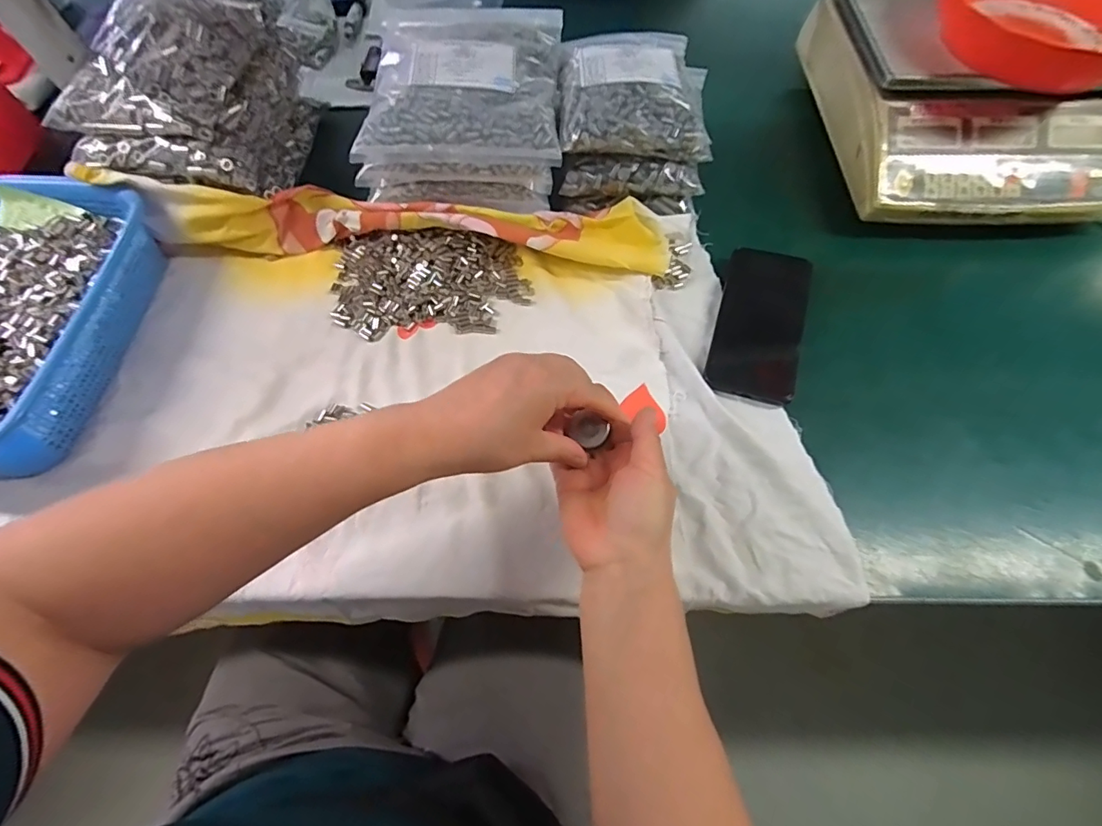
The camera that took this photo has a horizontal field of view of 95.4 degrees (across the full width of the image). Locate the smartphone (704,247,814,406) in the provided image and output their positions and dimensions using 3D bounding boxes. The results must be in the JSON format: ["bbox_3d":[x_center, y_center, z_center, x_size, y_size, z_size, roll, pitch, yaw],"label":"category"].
[{"bbox_3d":[0.192,-0.083,0.460,0.074,0.010,0.154,14,72,14],"label":"smartphone"}]

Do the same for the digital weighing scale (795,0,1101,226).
[{"bbox_3d":[0.441,-0.346,0.533,0.263,0.087,0.308,1,65,1],"label":"digital weighing scale"}]

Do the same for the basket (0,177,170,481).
[{"bbox_3d":[-0.481,-0.080,0.437,0.214,0.074,0.278,3,65,2],"label":"basket"}]

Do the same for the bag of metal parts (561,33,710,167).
[{"bbox_3d":[0.082,-0.328,0.505,0.147,0.038,0.168,1,65,1],"label":"bag of metal parts"}]

